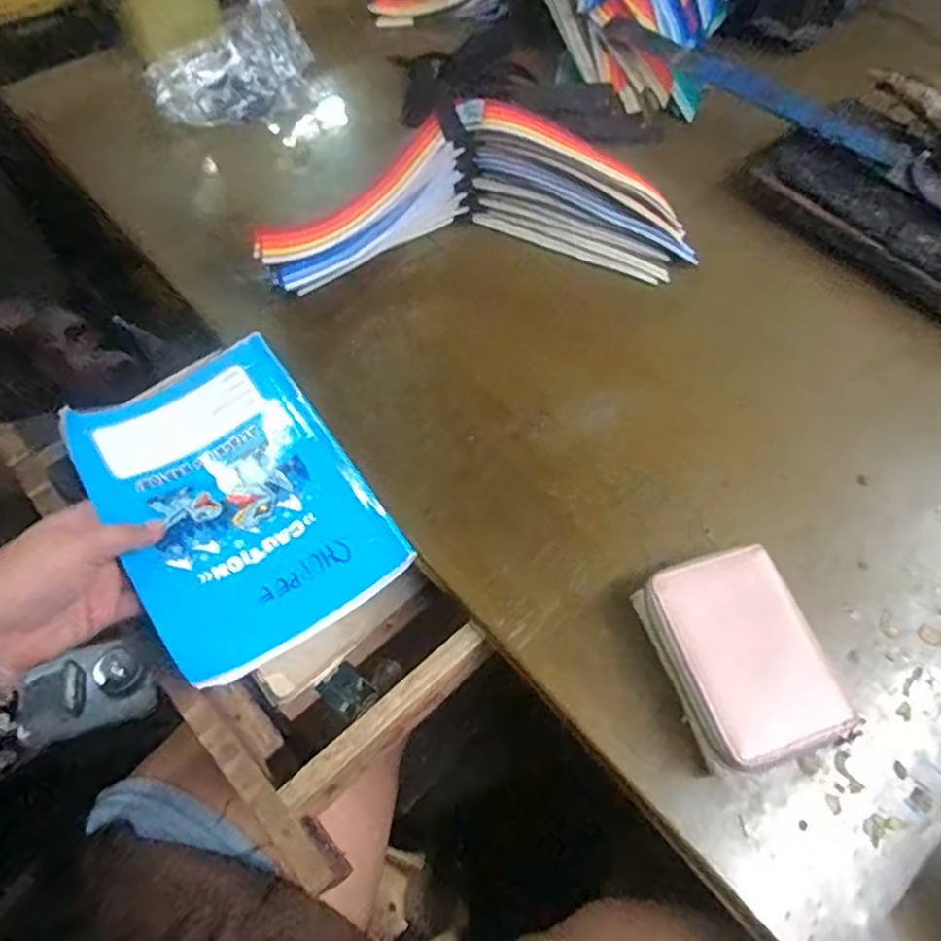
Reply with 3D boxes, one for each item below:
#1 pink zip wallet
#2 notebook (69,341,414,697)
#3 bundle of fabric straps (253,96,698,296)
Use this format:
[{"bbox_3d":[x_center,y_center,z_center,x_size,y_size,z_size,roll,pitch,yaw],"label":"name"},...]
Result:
[{"bbox_3d":[0.150,0.108,0.372,0.085,0.039,0.109,-14,62,-12],"label":"pink zip wallet"},{"bbox_3d":[-0.152,0.013,0.419,0.145,0.024,0.209,-33,69,-19],"label":"notebook"},{"bbox_3d":[0.008,-0.219,0.525,0.332,0.068,0.131,-6,61,-7],"label":"bundle of fabric straps"}]

